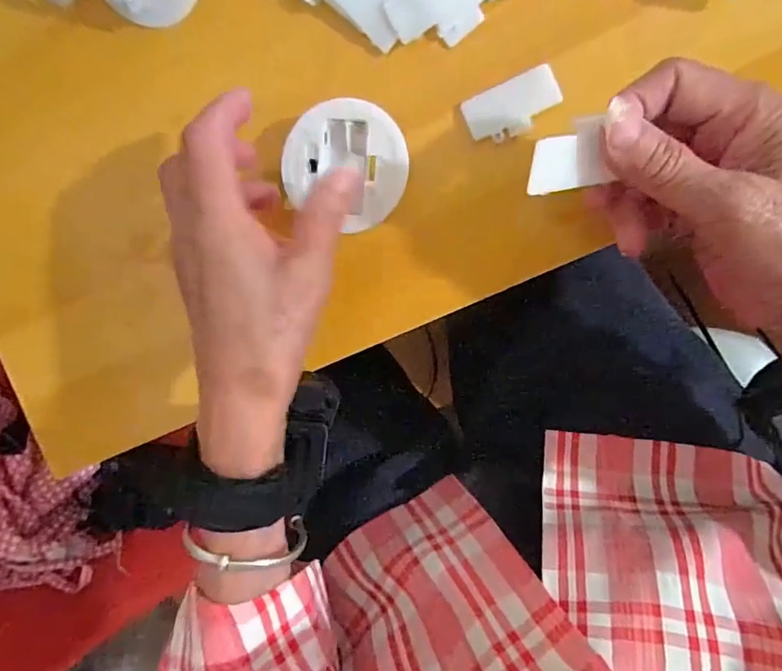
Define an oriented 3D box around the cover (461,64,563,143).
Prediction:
[{"bbox_3d":[0.063,-0.119,0.268,0.047,0.008,0.028,-23,93,9],"label":"cover"}]

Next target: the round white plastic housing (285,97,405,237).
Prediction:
[{"bbox_3d":[-0.023,-0.092,0.277,0.065,0.019,0.060,1,97,7],"label":"round white plastic housing"}]

